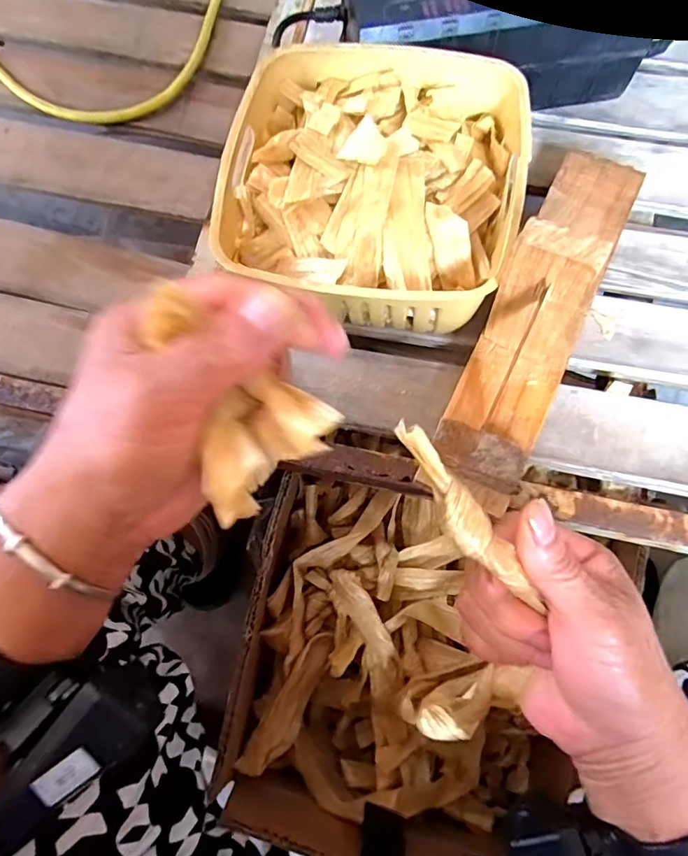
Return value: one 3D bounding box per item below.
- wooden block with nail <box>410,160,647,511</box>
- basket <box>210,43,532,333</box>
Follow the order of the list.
[{"bbox_3d":[0.131,-0.092,0.316,0.060,0.122,0.261,25,76,9],"label":"wooden block with nail"},{"bbox_3d":[0.018,-0.155,0.358,0.183,0.080,0.183,0,75,-2],"label":"basket"}]

